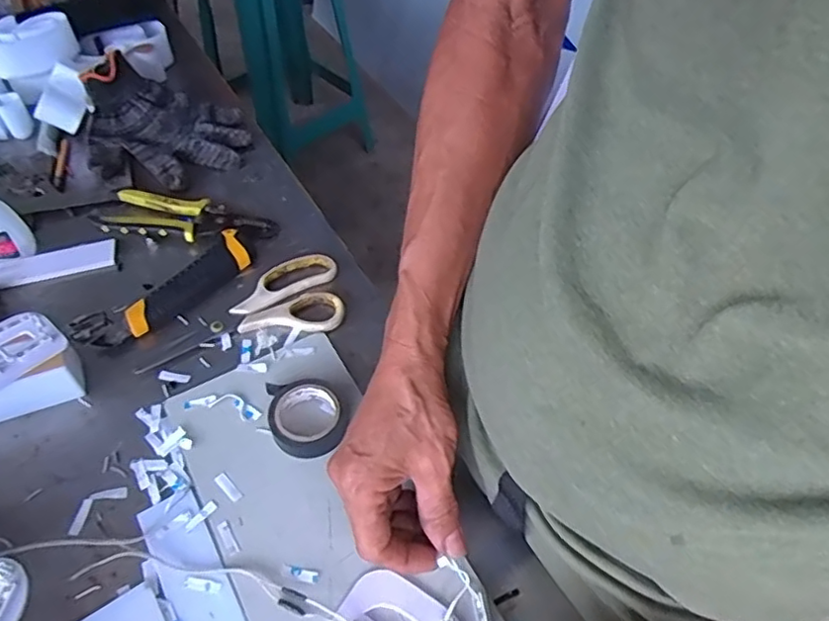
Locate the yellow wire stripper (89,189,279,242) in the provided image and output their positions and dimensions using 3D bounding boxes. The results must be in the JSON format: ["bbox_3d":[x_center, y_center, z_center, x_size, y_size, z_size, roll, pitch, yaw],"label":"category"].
[{"bbox_3d":[-0.225,-0.094,0.601,0.170,0.018,0.057,2,52,1],"label":"yellow wire stripper"}]

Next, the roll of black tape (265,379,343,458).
[{"bbox_3d":[-0.082,0.081,0.461,0.056,0.018,0.061,0,52,0],"label":"roll of black tape"}]

